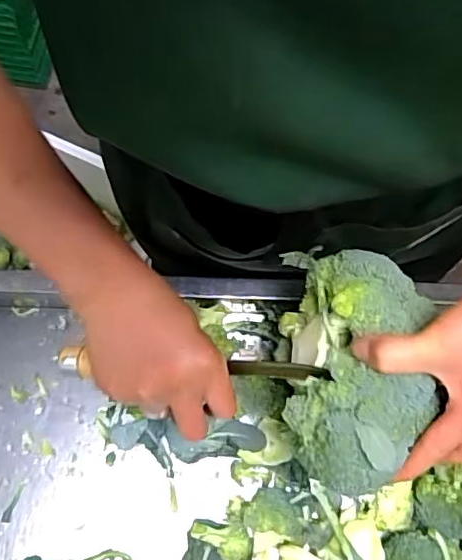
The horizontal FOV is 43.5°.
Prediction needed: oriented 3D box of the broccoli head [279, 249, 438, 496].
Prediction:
[{"bbox_3d":[0.082,0.057,0.391,0.086,0.107,0.159,6,68,-1],"label":"broccoli head"}]

